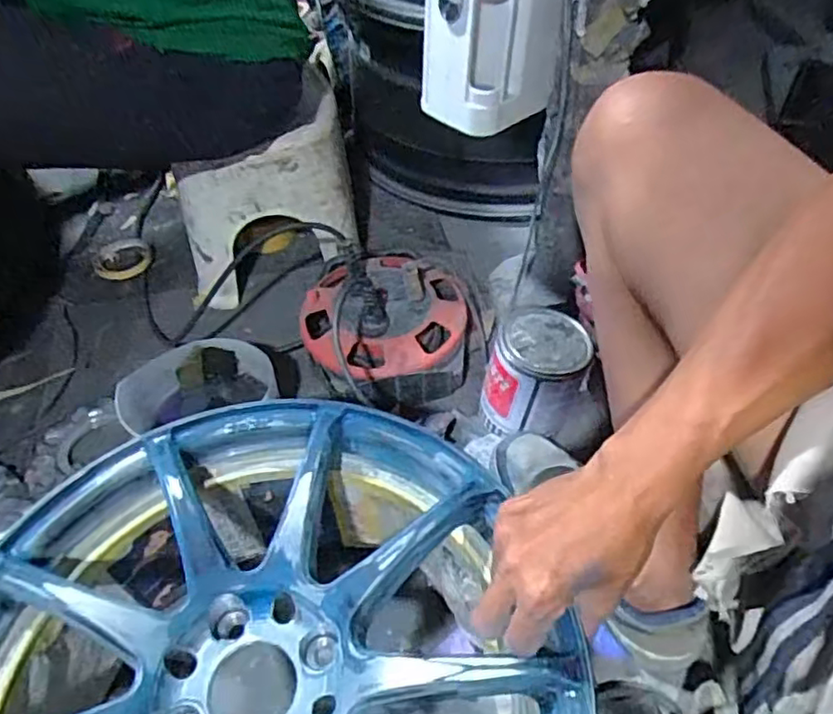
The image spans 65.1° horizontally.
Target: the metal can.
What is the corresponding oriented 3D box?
[{"bbox_3d":[0.144,0.030,0.763,0.112,0.142,0.110,-1,49,1],"label":"metal can"}]

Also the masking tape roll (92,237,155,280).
[{"bbox_3d":[-0.440,-0.147,0.980,0.084,0.014,0.083,-1,49,1],"label":"masking tape roll"}]

